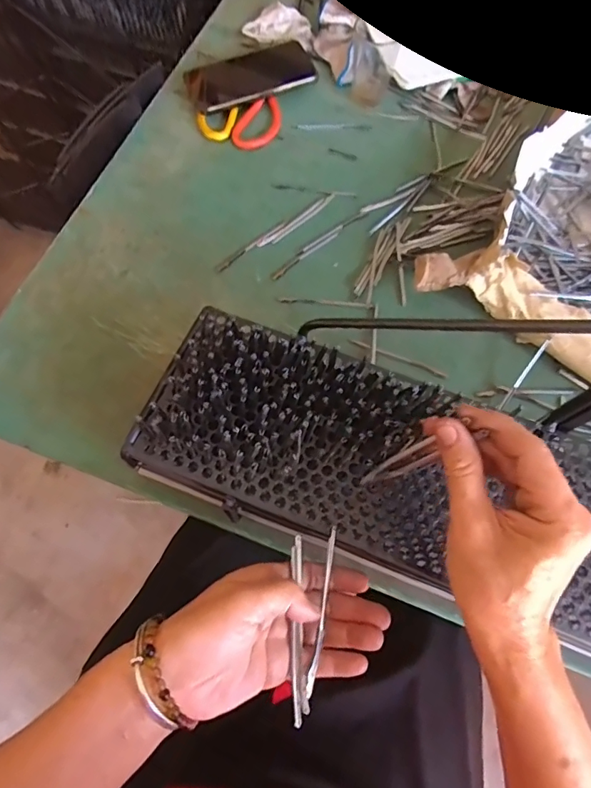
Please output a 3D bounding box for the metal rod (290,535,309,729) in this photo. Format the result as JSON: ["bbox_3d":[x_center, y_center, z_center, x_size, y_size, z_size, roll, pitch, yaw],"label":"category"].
[{"bbox_3d":[0.003,0.150,0.301,0.010,0.004,0.111,0,67,0],"label":"metal rod"}]

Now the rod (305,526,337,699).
[{"bbox_3d":[0.018,0.142,0.309,0.004,0.005,0.105,11,69,4],"label":"rod"}]

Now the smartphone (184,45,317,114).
[{"bbox_3d":[-0.057,-0.414,0.603,0.161,0.005,0.066,-20,82,-4],"label":"smartphone"}]

